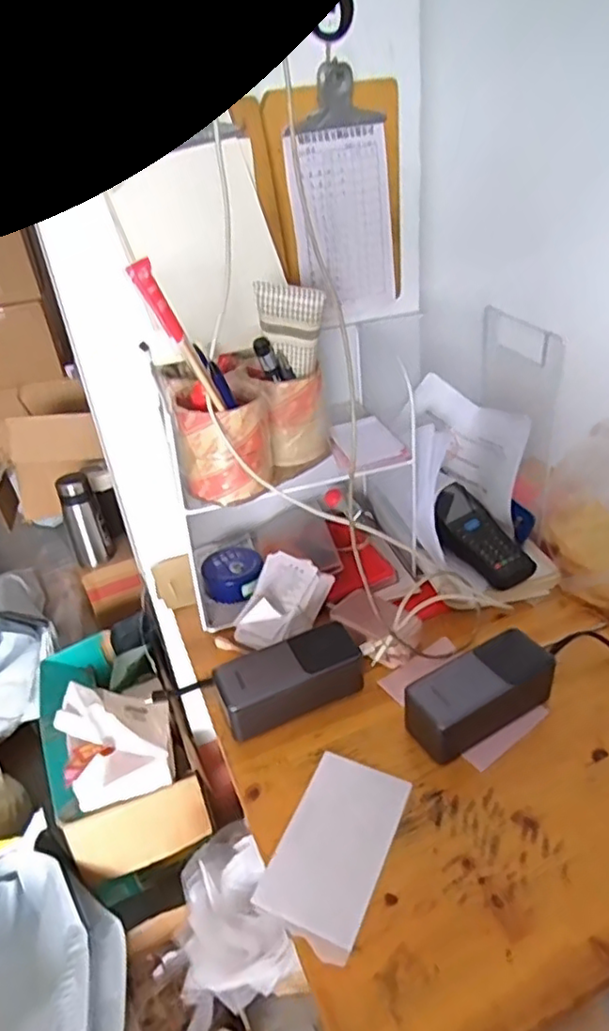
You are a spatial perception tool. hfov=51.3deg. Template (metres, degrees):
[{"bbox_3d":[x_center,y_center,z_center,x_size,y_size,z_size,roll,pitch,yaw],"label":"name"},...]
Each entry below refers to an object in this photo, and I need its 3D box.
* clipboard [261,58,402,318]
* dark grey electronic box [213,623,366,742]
[{"bbox_3d":[0.038,-0.332,0.670,0.147,0.226,0.031,-22,33,-16],"label":"clipboard"},{"bbox_3d":[-0.009,0.149,0.585,0.137,0.058,0.047,-16,34,-14],"label":"dark grey electronic box"}]

